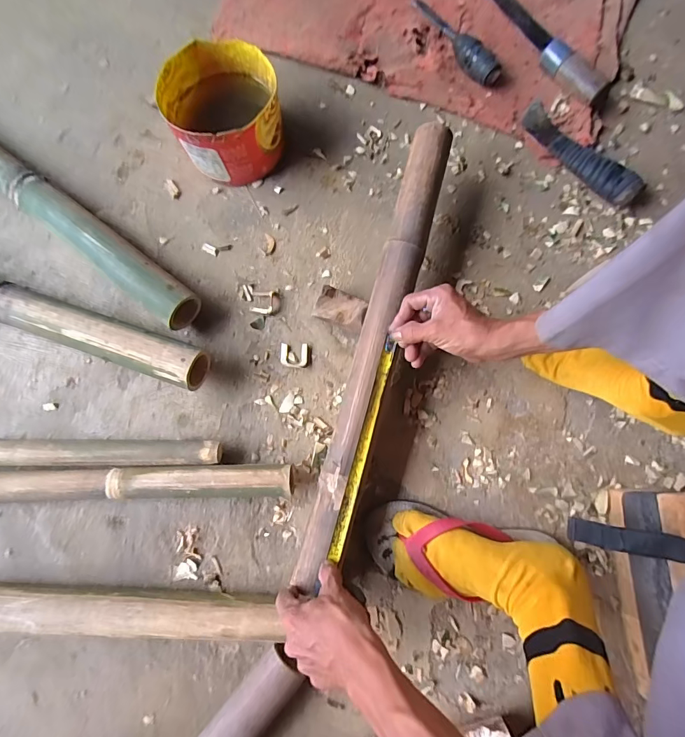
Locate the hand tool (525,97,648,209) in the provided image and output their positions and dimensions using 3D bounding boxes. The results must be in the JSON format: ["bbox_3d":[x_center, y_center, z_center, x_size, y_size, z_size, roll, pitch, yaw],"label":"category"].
[{"bbox_3d":[0.336,-0.311,0.584,0.047,0.030,0.199,-36,82,-6],"label":"hand tool"}]

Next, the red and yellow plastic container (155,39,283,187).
[{"bbox_3d":[-0.163,-0.356,0.578,0.151,0.097,0.160,-30,82,-6],"label":"red and yellow plastic container"}]

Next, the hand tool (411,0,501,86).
[{"bbox_3d":[0.173,-0.512,0.623,0.034,0.038,0.205,-27,81,-5],"label":"hand tool"}]

